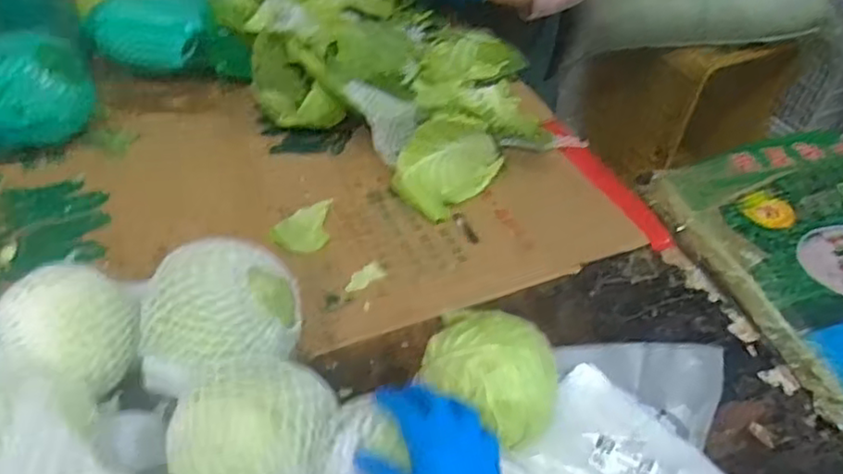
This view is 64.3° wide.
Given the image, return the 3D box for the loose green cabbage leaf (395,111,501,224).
[{"bbox_3d":[0.032,-0.108,0.916,0.110,0.088,0.140,35,52,27],"label":"loose green cabbage leaf"}]

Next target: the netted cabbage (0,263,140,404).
[{"bbox_3d":[-0.338,0.106,0.655,0.119,0.112,0.113,3,45,-3],"label":"netted cabbage"}]

